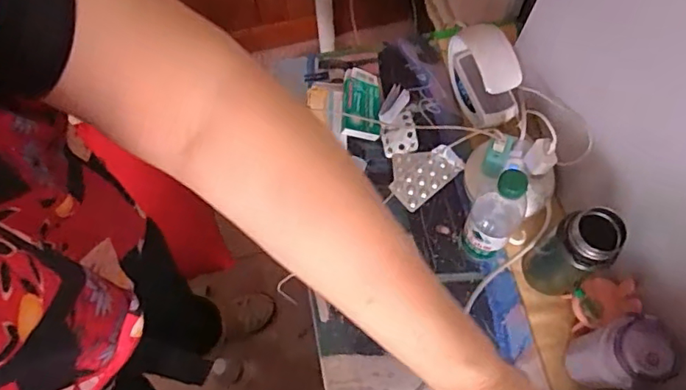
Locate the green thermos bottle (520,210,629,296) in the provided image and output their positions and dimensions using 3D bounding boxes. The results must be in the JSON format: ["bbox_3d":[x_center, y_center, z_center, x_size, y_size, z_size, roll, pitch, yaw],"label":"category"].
[{"bbox_3d":[0.291,0.085,0.697,0.082,0.184,0.083,-36,71,-12],"label":"green thermos bottle"}]

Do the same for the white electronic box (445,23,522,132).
[{"bbox_3d":[0.214,-0.180,0.814,0.049,0.147,0.145,-21,69,-7],"label":"white electronic box"}]

